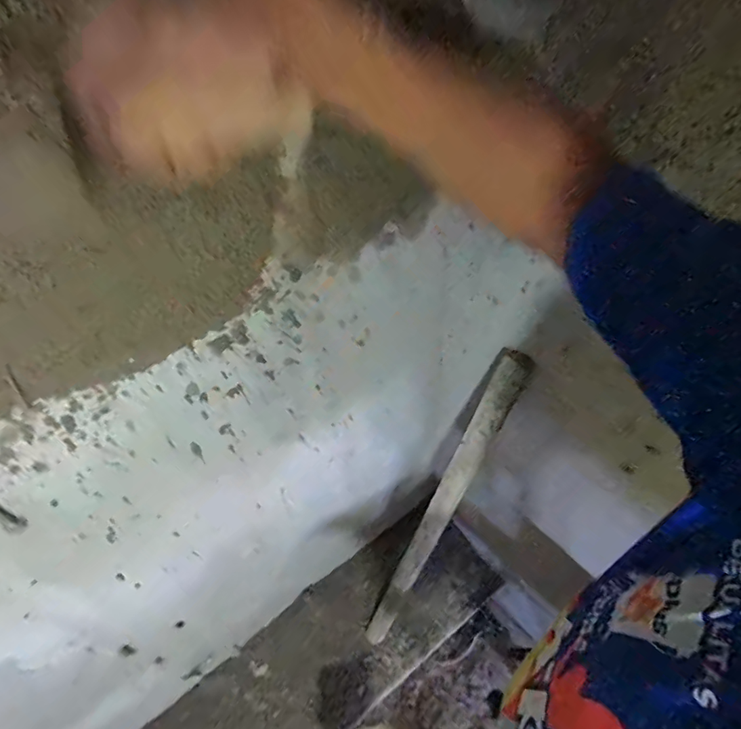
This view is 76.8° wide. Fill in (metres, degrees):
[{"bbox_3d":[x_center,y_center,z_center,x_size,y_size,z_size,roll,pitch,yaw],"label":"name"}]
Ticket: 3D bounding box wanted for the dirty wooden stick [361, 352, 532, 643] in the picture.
[{"bbox_3d":[0.165,0.496,1.368,0.054,1.336,0.069,-21,50,-40],"label":"dirty wooden stick"}]

